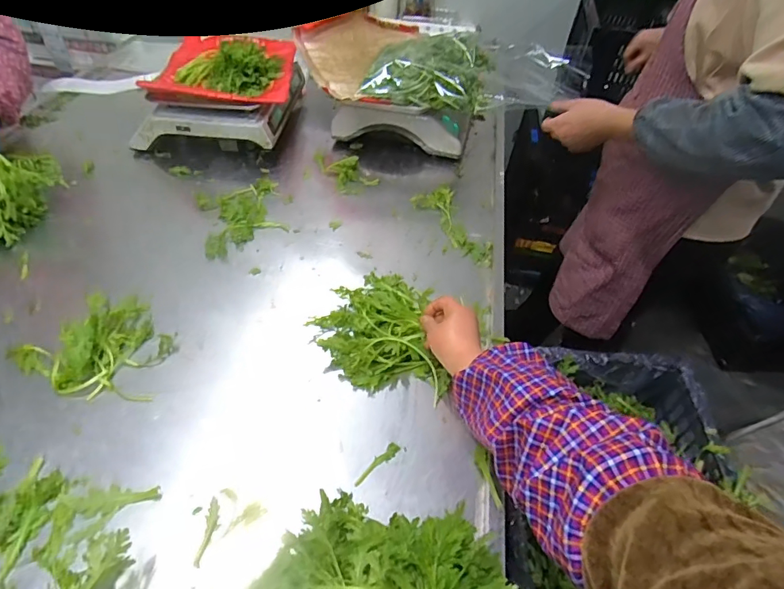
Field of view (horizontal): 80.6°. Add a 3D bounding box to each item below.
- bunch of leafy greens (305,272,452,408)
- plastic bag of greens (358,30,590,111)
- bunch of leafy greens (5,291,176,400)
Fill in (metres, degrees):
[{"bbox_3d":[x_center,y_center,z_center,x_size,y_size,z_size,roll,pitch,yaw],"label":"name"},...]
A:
[{"bbox_3d":[-0.024,0.042,0.680,0.174,0.052,0.215,-1,48,-6],"label":"bunch of leafy greens"},{"bbox_3d":[0.181,-0.456,0.971,0.506,0.113,0.217,-12,50,-15],"label":"plastic bag of greens"},{"bbox_3d":[-0.385,0.060,0.619,0.193,0.051,0.157,23,50,15],"label":"bunch of leafy greens"}]

